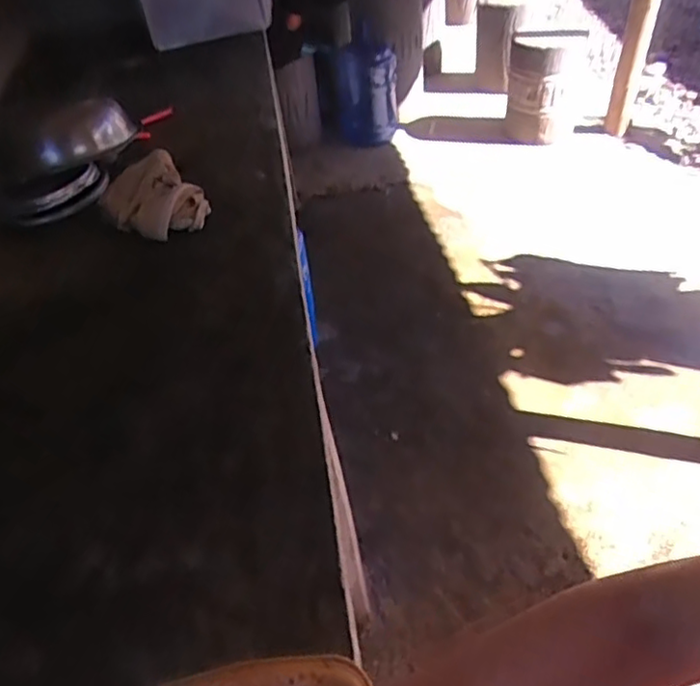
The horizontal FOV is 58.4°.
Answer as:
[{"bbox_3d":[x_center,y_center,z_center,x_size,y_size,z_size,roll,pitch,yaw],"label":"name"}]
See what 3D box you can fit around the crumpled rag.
[{"bbox_3d":[-0.331,-0.247,1.080,0.165,0.105,0.087,-28,49,-21],"label":"crumpled rag"}]

